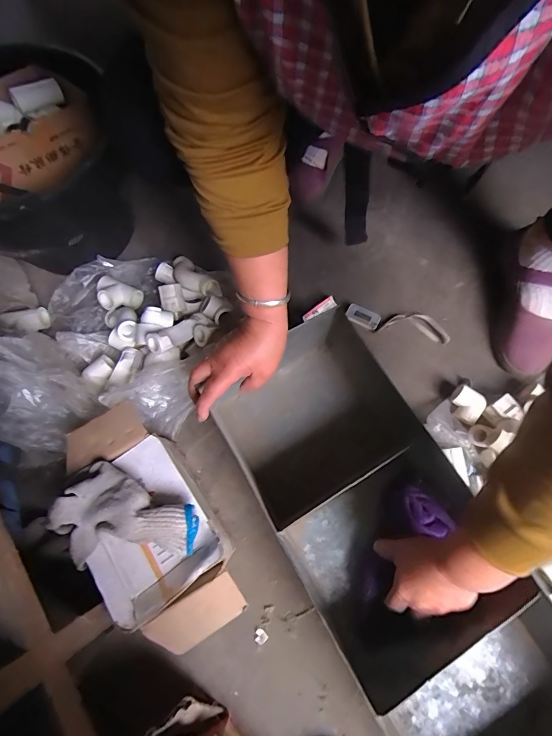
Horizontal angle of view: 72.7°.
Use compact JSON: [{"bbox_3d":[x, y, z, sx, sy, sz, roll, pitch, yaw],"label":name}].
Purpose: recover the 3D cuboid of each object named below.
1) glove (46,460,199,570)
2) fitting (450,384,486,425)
[{"bbox_3d":[-0.168,0.173,0.402,0.157,0.049,0.105,23,76,9],"label":"glove"},{"bbox_3d":[0.267,0.052,0.528,0.044,0.026,0.043,31,77,10],"label":"fitting"}]

